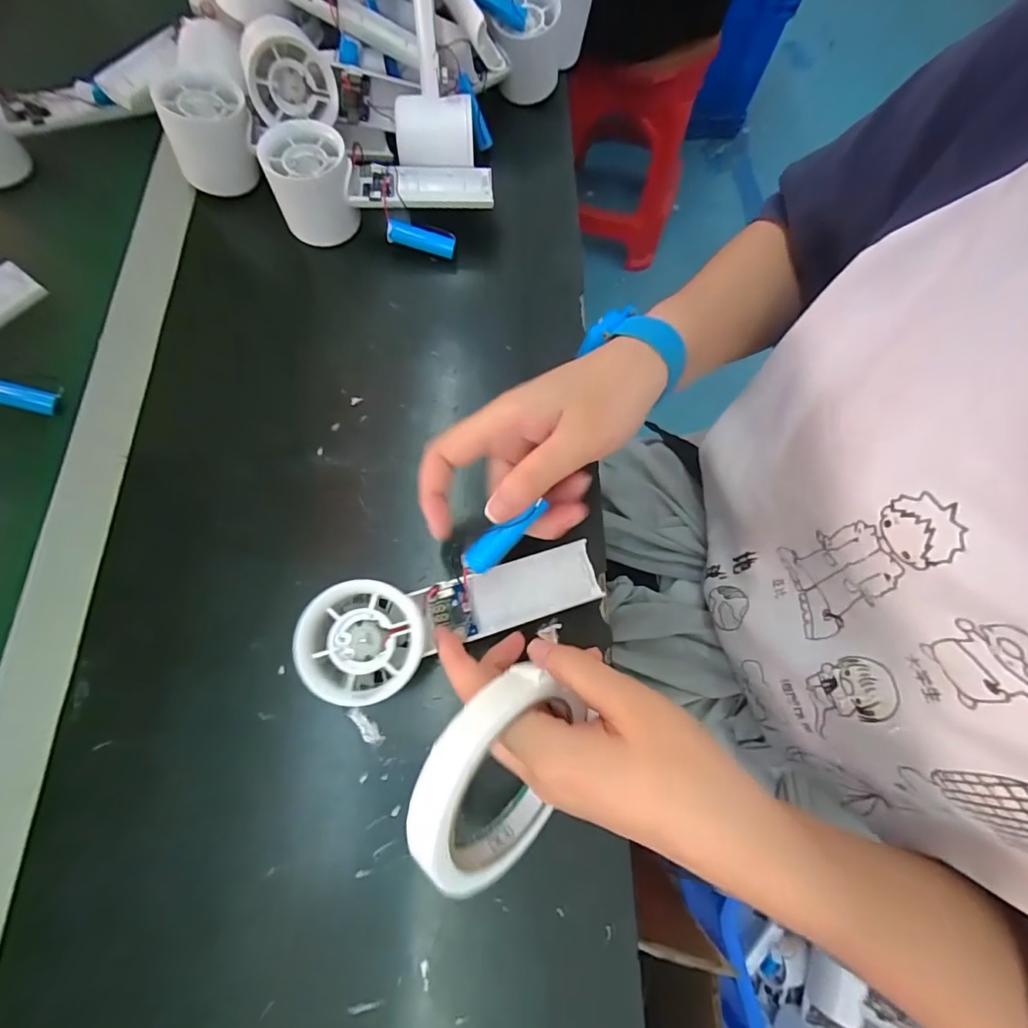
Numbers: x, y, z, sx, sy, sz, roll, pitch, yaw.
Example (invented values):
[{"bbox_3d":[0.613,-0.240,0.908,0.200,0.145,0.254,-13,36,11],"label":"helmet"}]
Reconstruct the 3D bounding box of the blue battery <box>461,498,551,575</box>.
[{"bbox_3d":[-0.004,0.011,0.236,0.047,0.011,0.013,-39,76,4],"label":"blue battery"}]

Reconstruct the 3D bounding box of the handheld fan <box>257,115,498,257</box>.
[{"bbox_3d":[-0.095,-0.237,0.352,0.154,0.049,0.063,6,72,-1],"label":"handheld fan"}]

